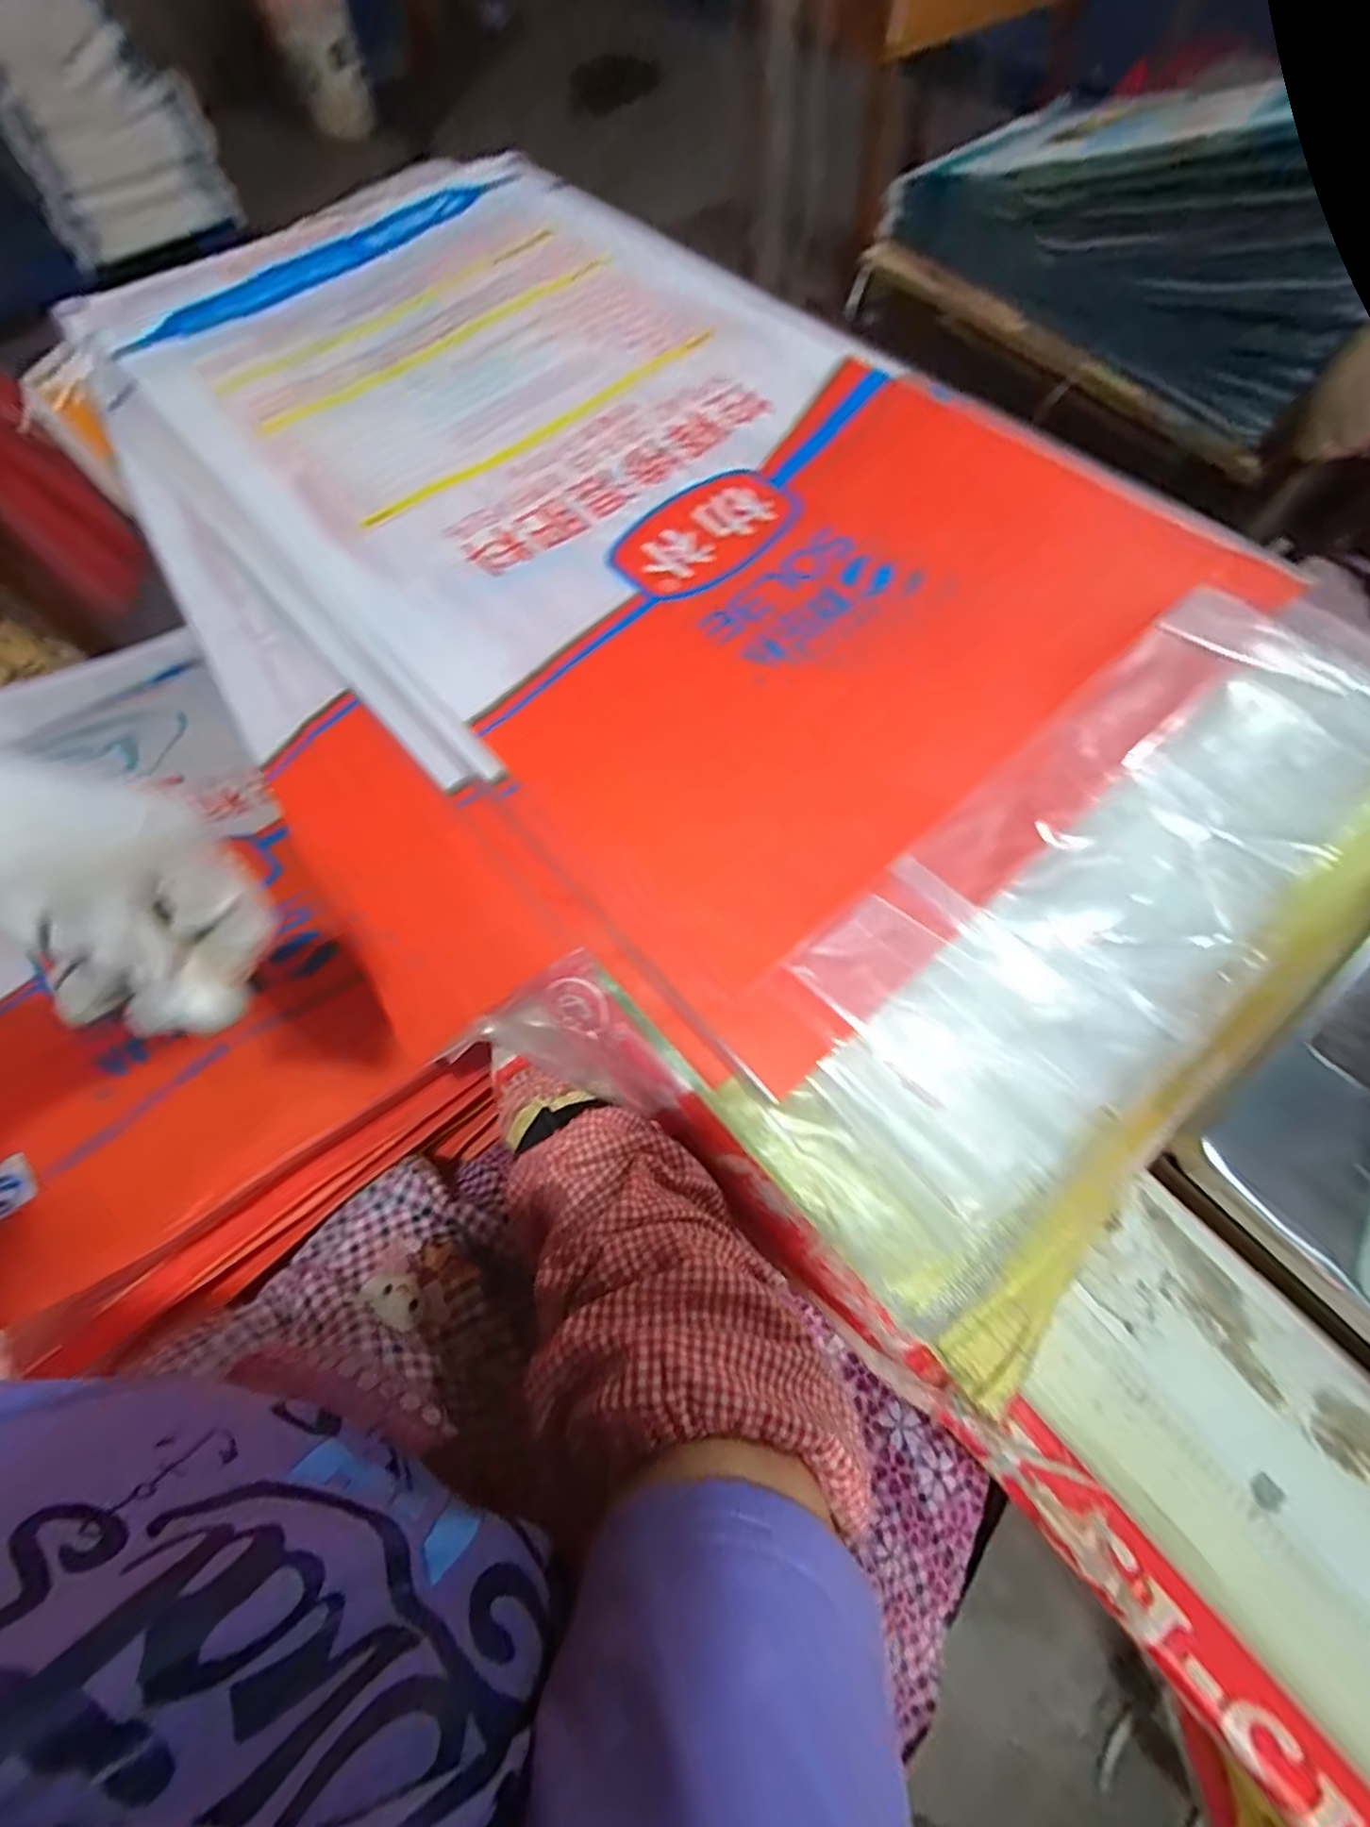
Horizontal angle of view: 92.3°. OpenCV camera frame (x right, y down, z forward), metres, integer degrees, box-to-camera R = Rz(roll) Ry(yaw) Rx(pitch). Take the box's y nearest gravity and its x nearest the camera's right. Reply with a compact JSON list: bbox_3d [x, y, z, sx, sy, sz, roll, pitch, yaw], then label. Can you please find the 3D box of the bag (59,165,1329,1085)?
[{"bbox_3d":[-0.076,-0.331,0.479,0.458,0.012,0.830,-40,71,-14],"label":"bag"}]

